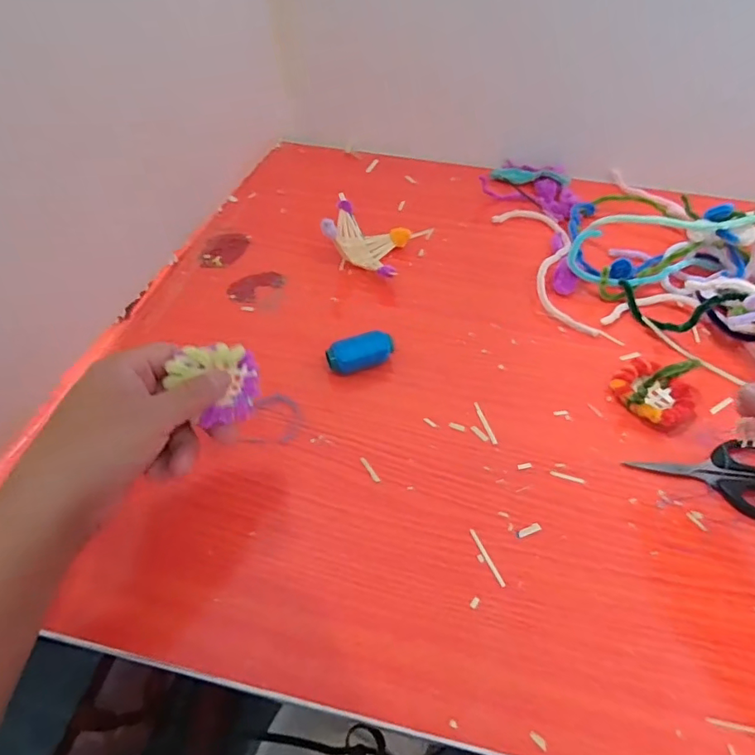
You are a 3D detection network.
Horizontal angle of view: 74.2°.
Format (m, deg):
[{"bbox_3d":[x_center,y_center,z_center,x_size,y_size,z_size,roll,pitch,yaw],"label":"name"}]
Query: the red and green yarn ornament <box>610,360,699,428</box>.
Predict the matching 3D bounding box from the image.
[{"bbox_3d":[0.228,0.003,0.395,0.064,0.044,0.060,0,52,-1],"label":"red and green yarn ornament"}]

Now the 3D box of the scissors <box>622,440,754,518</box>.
[{"bbox_3d":[0.241,0.072,0.359,0.107,0.014,0.055,4,52,2],"label":"scissors"}]

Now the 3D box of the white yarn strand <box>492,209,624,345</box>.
[{"bbox_3d":[0.178,-0.114,0.500,0.068,0.020,0.199,-7,52,-6],"label":"white yarn strand"}]

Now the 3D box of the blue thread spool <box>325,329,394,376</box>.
[{"bbox_3d":[-0.014,-0.018,0.414,0.053,0.025,0.027,-19,55,-15],"label":"blue thread spool"}]

